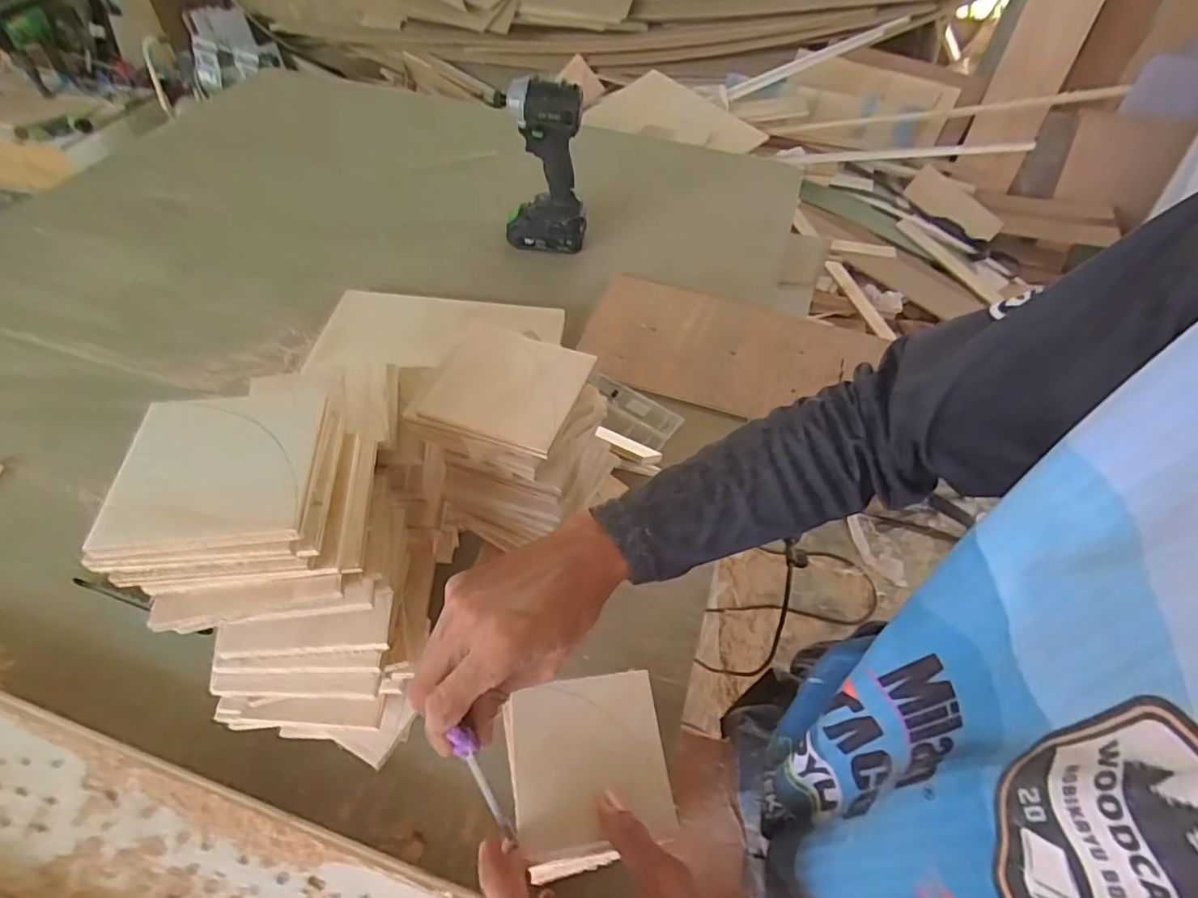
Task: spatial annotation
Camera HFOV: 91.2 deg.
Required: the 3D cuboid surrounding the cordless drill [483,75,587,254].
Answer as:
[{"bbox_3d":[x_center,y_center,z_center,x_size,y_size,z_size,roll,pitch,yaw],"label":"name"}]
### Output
[{"bbox_3d":[-0.084,-0.428,0.886,0.138,0.237,0.094,4,51,-3],"label":"cordless drill"}]

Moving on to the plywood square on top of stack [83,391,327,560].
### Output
[{"bbox_3d":[-0.210,0.008,0.325,0.097,0.008,0.101,-2,51,-8],"label":"plywood square on top of stack"}]

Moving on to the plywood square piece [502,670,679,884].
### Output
[{"bbox_3d":[-0.007,0.213,0.395,0.104,0.014,0.108,-5,52,-10],"label":"plywood square piece"}]

